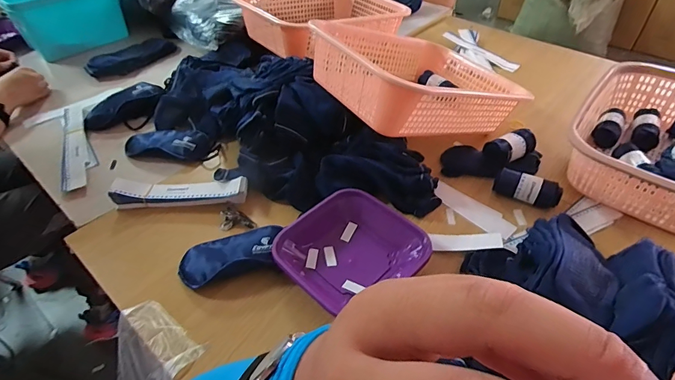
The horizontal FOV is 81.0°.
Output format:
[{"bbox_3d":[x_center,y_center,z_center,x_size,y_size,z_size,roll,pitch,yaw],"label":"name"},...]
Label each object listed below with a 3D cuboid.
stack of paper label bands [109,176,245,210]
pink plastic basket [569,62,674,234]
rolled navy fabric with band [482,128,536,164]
[{"bbox_3d":[-0.278,0.002,0.703,0.231,0.034,0.045,-3,44,-2],"label":"stack of paper label bands"},{"bbox_3d":[0.585,-0.087,0.708,0.273,0.102,0.355,30,52,28],"label":"pink plastic basket"},{"bbox_3d":[0.328,-0.080,0.744,0.110,0.040,0.050,-27,50,-24],"label":"rolled navy fabric with band"}]

